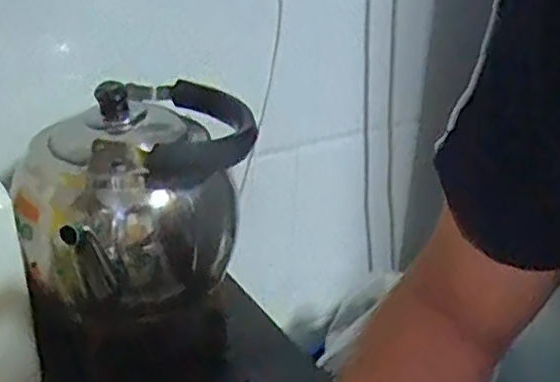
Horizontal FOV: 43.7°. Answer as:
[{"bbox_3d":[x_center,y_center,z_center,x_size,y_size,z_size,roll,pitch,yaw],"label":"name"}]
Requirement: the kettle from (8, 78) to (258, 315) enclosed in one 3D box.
[{"bbox_3d":[-0.122,0.003,0.663,0.188,0.168,0.178,5,27,4],"label":"kettle"}]

